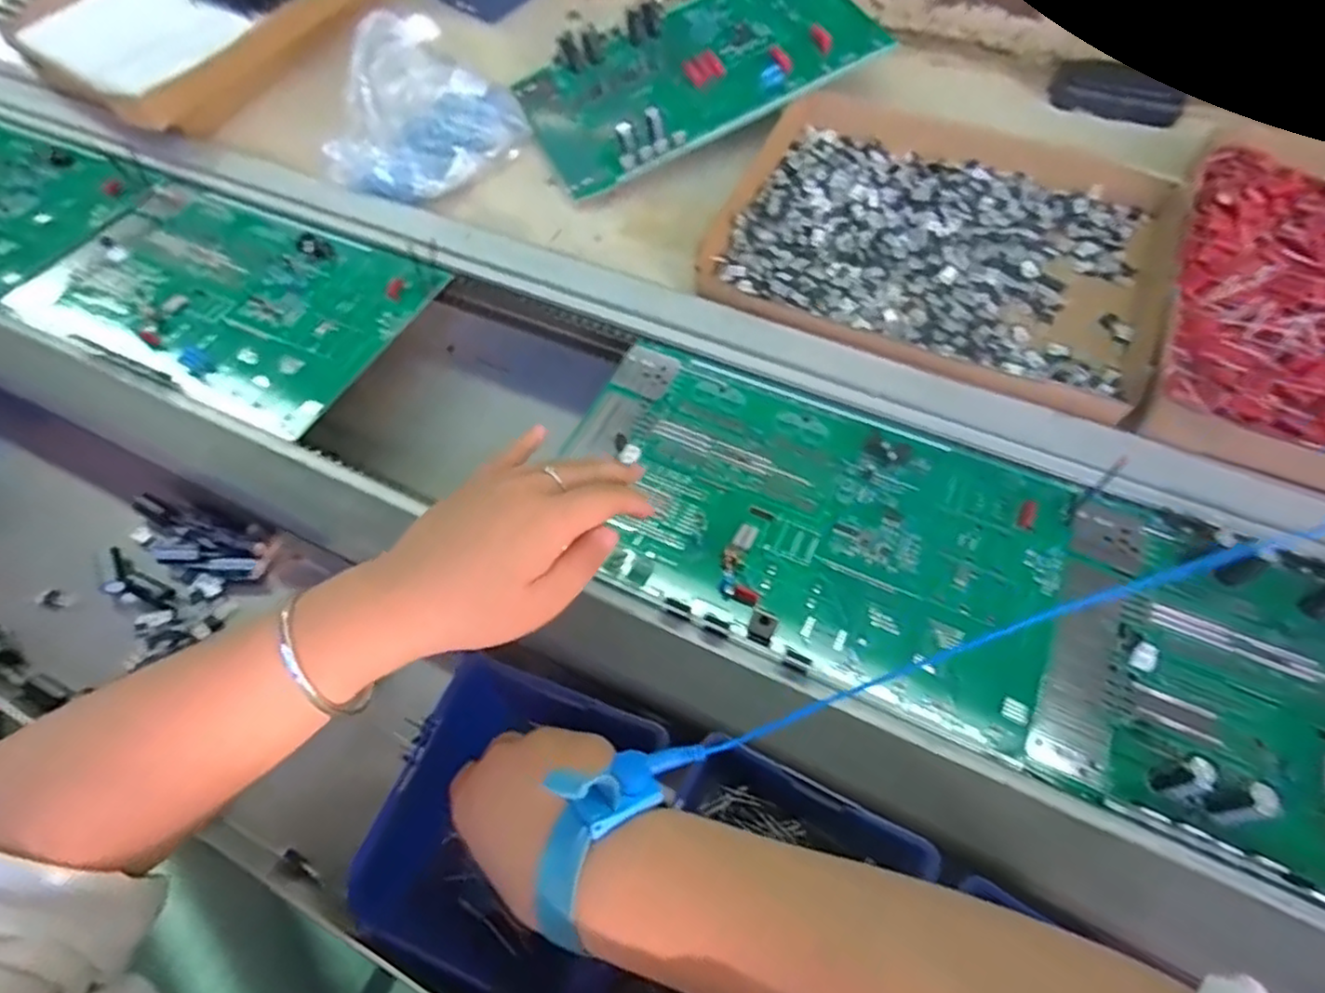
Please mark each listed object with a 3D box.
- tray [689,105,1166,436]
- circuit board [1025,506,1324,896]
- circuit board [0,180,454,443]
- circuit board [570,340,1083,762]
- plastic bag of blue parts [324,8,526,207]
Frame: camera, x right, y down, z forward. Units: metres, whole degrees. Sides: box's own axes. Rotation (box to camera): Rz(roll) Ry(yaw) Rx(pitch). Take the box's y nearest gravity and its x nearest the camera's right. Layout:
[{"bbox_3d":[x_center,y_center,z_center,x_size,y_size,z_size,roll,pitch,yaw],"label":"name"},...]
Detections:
[{"bbox_3d":[0.210,-0.200,0.516,0.314,0.033,0.251,23,60,16],"label":"tray"},{"bbox_3d":[0.354,0.118,0.327,0.298,0.034,0.174,21,60,15],"label":"circuit board"},{"bbox_3d":[-0.352,-0.164,0.536,0.318,0.017,0.178,24,61,17],"label":"circuit board"},{"bbox_3d":[0.081,0.013,0.417,0.304,0.016,0.178,22,60,16],"label":"circuit board"},{"bbox_3d":[-0.201,-0.329,0.573,0.112,0.089,0.151,23,60,16],"label":"plastic bag of blue parts"}]

